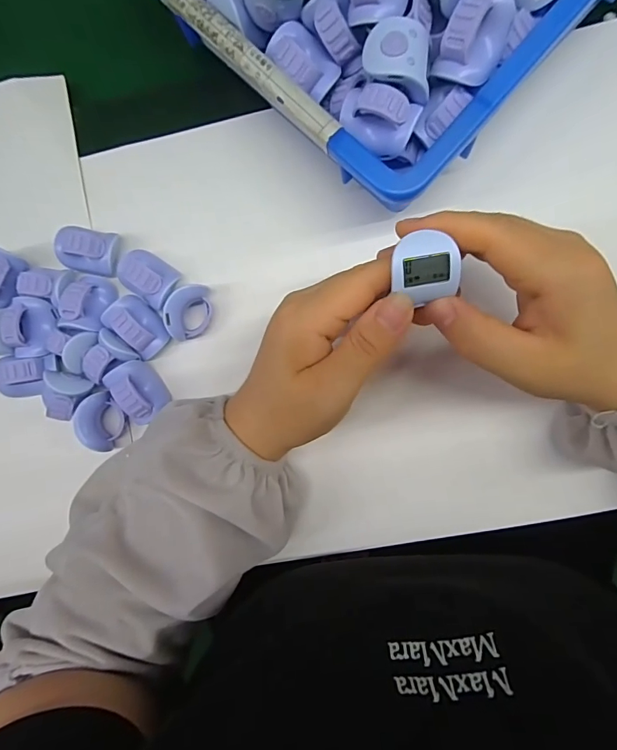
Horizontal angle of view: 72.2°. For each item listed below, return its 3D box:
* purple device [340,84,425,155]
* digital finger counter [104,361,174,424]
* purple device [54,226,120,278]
[{"bbox_3d":[0.038,-0.136,0.227,0.041,0.019,0.028,11,90,6],"label":"purple device"},{"bbox_3d":[-0.115,0.011,0.285,0.023,0.030,0.039,-38,86,4],"label":"digital finger counter"},{"bbox_3d":[-0.151,-0.086,0.286,0.039,0.022,0.030,12,90,6],"label":"purple device"}]

